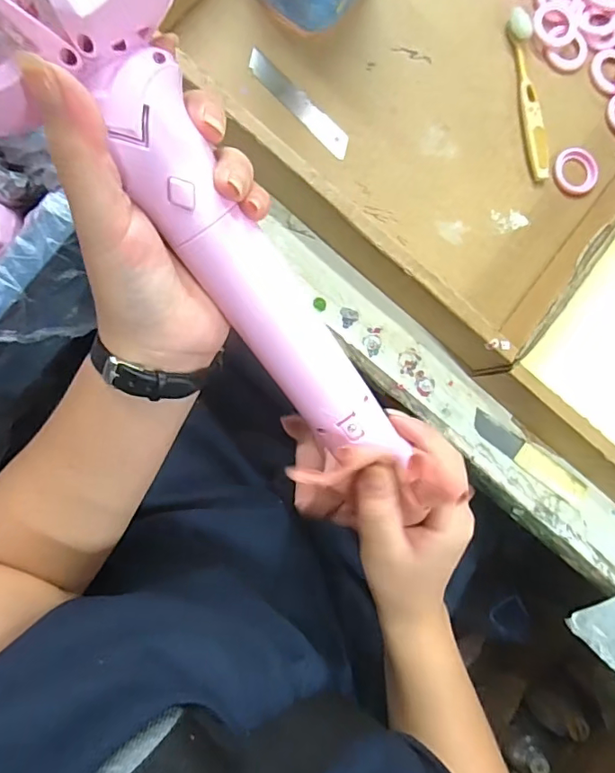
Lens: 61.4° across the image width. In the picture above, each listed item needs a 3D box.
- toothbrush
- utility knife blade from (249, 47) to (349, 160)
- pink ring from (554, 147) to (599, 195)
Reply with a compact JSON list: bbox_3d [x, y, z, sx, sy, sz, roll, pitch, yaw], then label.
[{"bbox_3d":[0.181,-0.236,0.417,0.021,0.011,0.138,-8,88,-9],"label":"toothbrush"},{"bbox_3d":[-0.007,-0.213,0.391,0.098,0.004,0.021,42,78,-3],"label":"utility knife blade"},{"bbox_3d":[0.219,-0.176,0.424,0.037,0.005,0.038,0,87,-9],"label":"pink ring"}]

